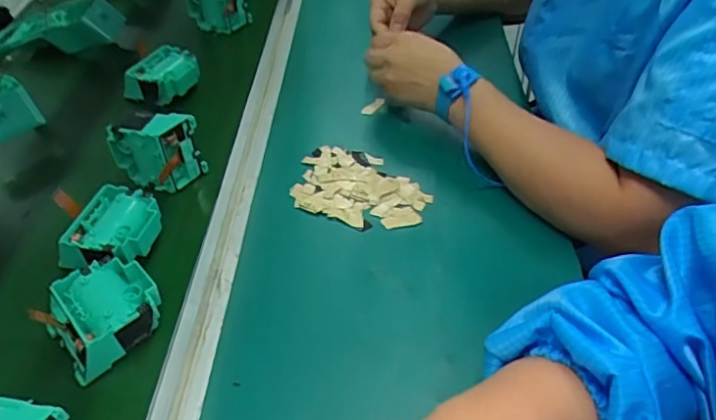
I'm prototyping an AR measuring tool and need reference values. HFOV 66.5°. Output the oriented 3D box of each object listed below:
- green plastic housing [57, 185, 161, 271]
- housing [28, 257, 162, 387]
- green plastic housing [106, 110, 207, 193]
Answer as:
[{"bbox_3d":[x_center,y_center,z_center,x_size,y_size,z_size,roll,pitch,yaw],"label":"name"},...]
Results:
[{"bbox_3d":[-0.216,0.022,0.489,0.067,0.040,0.078,15,48,16],"label":"green plastic housing"},{"bbox_3d":[-0.198,0.081,0.429,0.079,0.041,0.072,-36,54,-28],"label":"housing"},{"bbox_3d":[-0.199,-0.057,0.541,0.077,0.078,0.036,11,47,13],"label":"green plastic housing"}]

